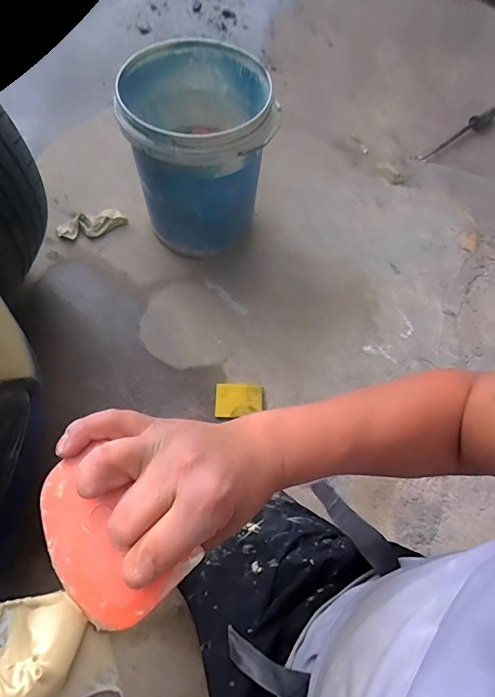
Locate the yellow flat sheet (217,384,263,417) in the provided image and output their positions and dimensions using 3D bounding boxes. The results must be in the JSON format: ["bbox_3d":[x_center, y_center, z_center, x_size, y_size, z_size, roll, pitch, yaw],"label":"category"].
[{"bbox_3d":[-0.016,0.113,0.929,0.102,0.011,0.076,4,67,-9],"label":"yellow flat sheet"}]

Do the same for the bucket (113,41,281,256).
[{"bbox_3d":[-0.114,-0.438,0.981,0.289,0.351,0.303,7,67,-4],"label":"bucket"}]

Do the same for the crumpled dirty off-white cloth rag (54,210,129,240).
[{"bbox_3d":[-0.402,-0.319,1.106,0.172,0.027,0.062,-11,67,-7],"label":"crumpled dirty off-white cloth rag"}]

